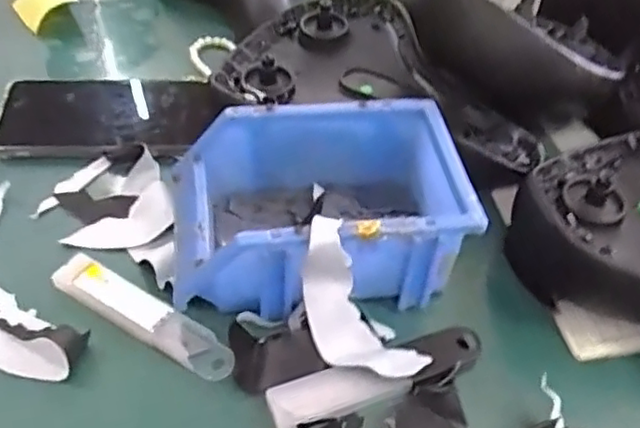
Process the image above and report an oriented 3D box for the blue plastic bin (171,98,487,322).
[{"bbox_3d":[-0.004,-0.005,0.418,0.173,0.073,0.117,-4,46,-9],"label":"blue plastic bin"}]

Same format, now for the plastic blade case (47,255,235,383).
[{"bbox_3d":[-0.106,0.059,0.392,0.122,0.012,0.027,25,48,19],"label":"plastic blade case"}]

